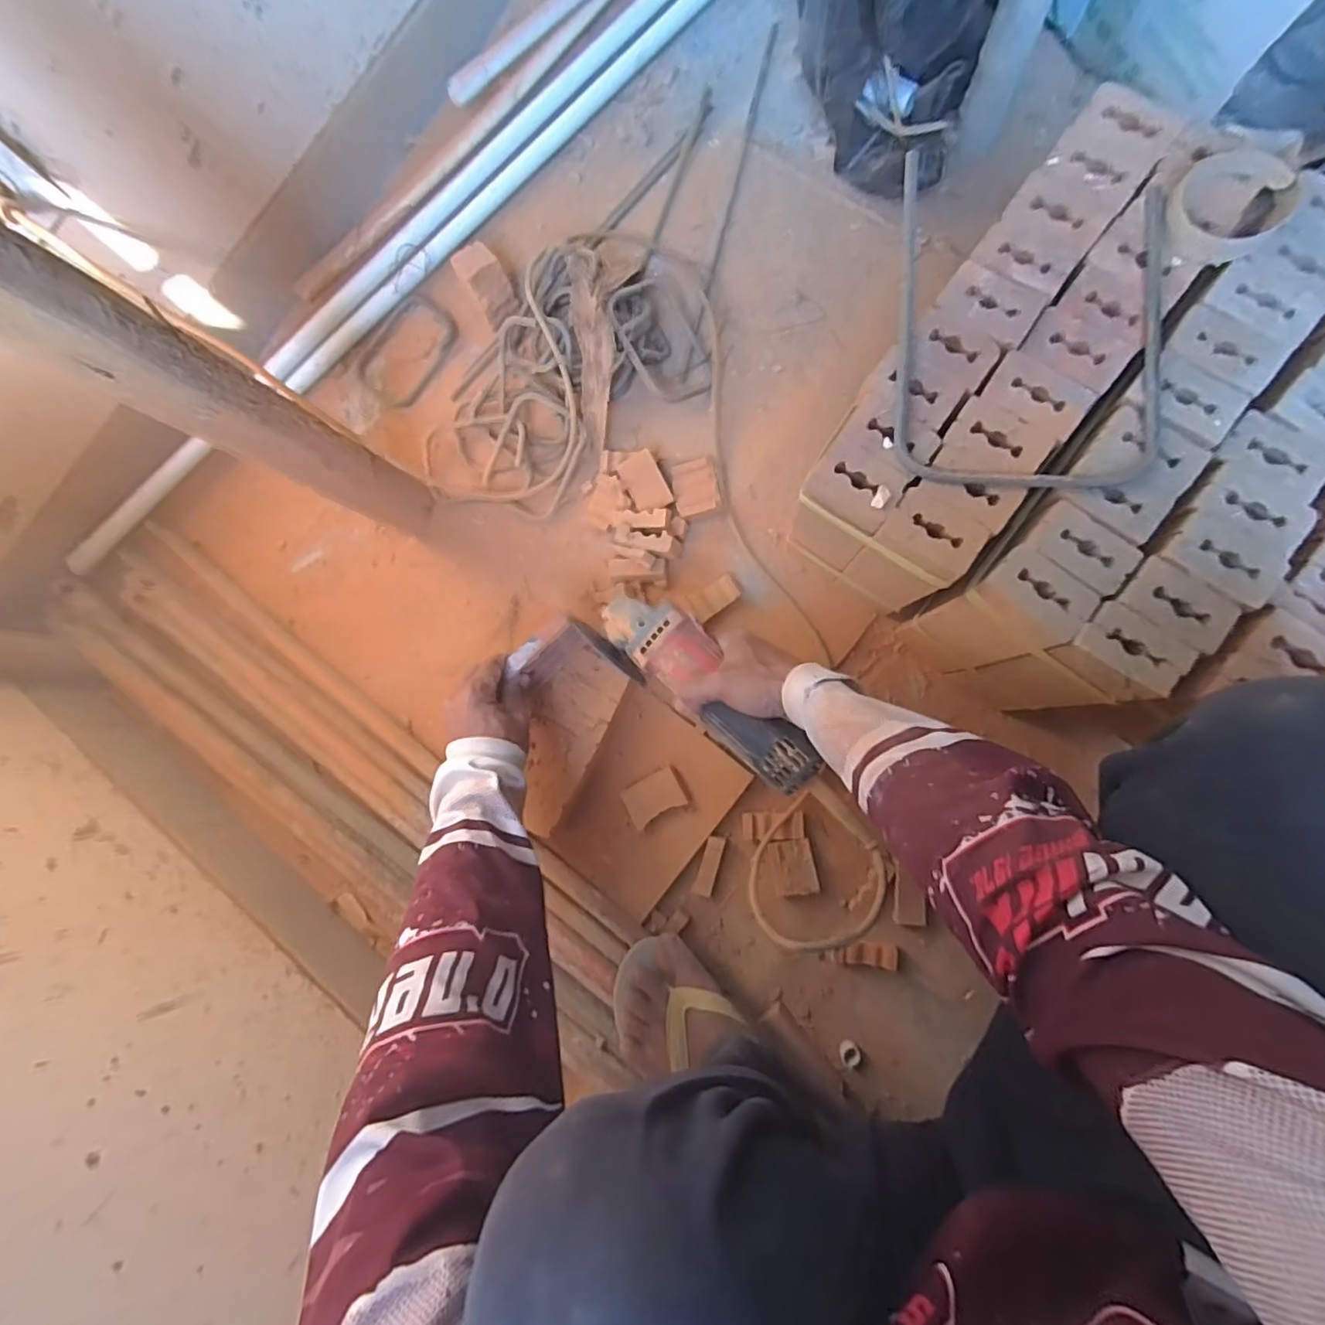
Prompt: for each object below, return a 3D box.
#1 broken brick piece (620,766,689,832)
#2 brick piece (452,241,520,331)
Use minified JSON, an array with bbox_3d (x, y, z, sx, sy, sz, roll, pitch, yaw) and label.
[{"bbox_3d":[-0.009,0.144,0.632,0.061,0.017,0.042,-31,83,4],"label":"broken brick piece"},{"bbox_3d":[-0.202,-0.436,0.686,0.051,0.056,0.063,-33,82,4],"label":"brick piece"}]

